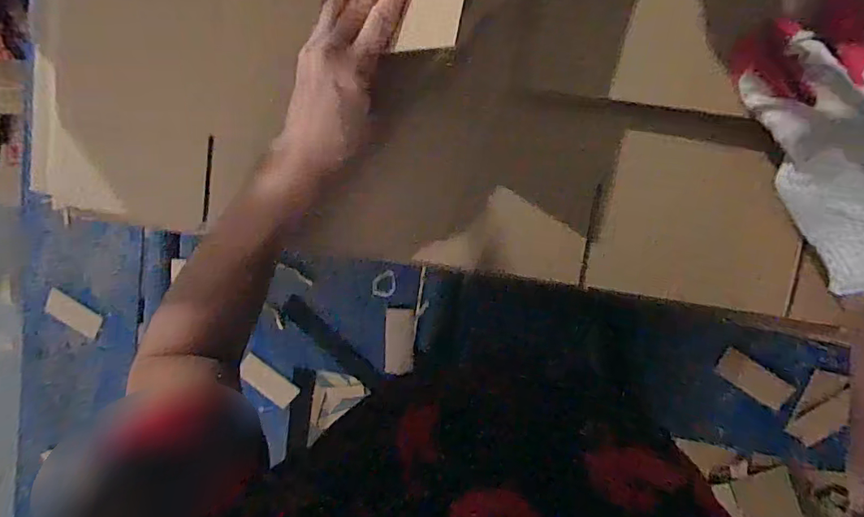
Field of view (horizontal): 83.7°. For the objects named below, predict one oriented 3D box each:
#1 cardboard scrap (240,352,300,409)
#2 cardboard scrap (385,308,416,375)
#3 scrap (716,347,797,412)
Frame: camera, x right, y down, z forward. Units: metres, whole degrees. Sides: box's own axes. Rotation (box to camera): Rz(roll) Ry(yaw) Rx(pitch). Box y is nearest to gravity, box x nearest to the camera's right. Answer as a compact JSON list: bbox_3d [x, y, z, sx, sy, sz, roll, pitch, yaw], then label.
[{"bbox_3d":[-0.212,0.159,0.626,0.080,0.004,0.035,44,81,-17],"label":"cardboard scrap"},{"bbox_3d":[-0.040,0.104,0.603,0.036,0.004,0.081,3,91,6],"label":"cardboard scrap"},{"bbox_3d":[0.365,0.137,0.544,0.084,0.005,0.033,34,99,4],"label":"scrap"}]

